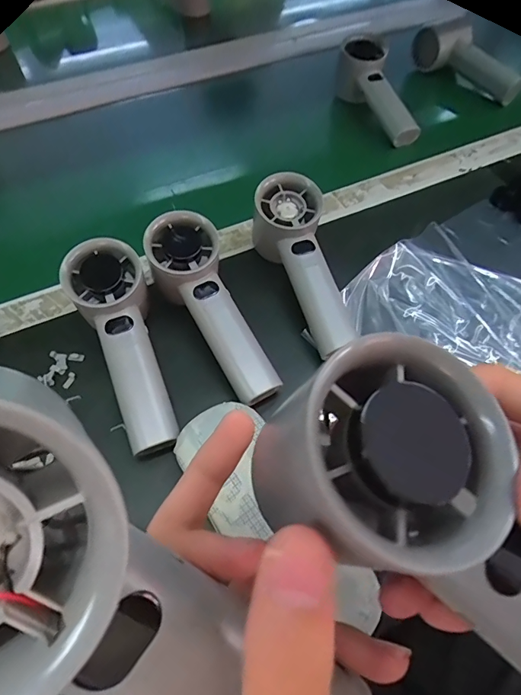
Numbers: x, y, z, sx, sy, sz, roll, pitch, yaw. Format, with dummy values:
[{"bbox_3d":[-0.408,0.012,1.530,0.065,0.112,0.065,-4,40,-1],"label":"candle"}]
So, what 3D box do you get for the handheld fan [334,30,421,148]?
[{"bbox_3d":[0.140,-0.311,0.519,0.057,0.061,0.172,-10,56,-5],"label":"handheld fan"}]

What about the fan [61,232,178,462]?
[{"bbox_3d":[-0.098,-0.002,0.309,0.057,0.041,0.158,-19,76,-11],"label":"fan"}]

